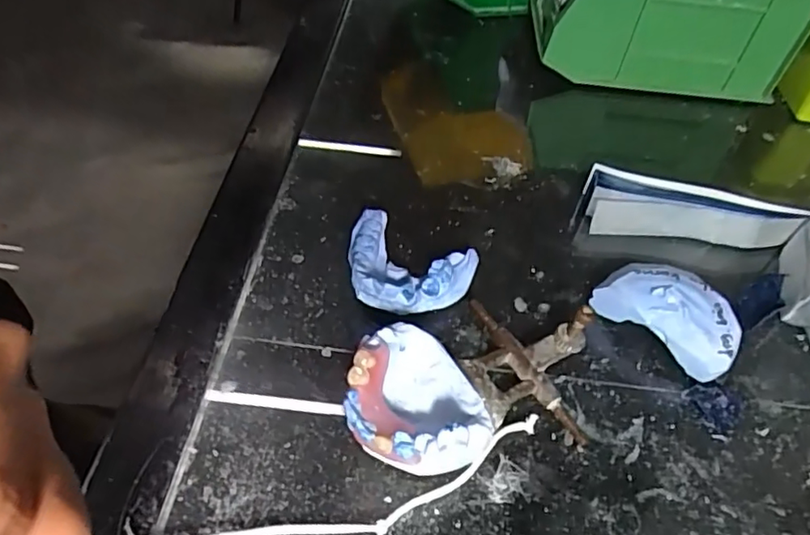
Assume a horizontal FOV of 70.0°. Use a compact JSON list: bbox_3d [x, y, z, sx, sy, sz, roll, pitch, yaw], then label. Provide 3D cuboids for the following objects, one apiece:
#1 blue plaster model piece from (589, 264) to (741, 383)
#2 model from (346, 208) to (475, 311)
[{"bbox_3d":[0.122,0.022,0.268,0.062,0.028,0.033,36,56,24],"label":"blue plaster model piece"},{"bbox_3d":[-0.003,0.001,0.276,0.063,0.028,0.046,25,52,17],"label":"model"}]

